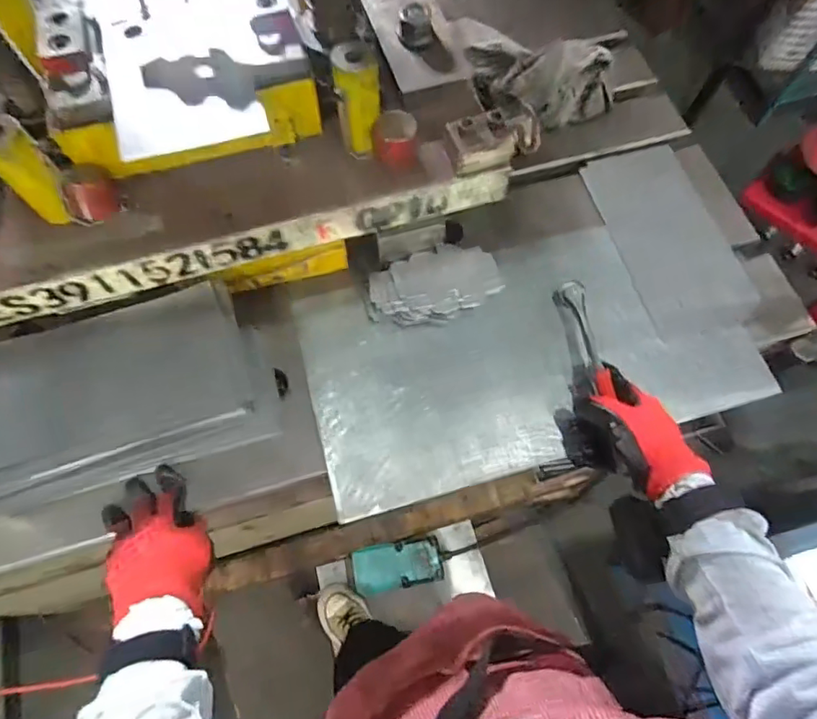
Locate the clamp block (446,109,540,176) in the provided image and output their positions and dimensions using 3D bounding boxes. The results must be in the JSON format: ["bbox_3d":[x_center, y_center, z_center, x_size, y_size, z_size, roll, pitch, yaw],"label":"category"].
[{"bbox_3d":[0.085,-0.215,0.518,0.091,0.041,0.042,-13,68,-6],"label":"clamp block"}]

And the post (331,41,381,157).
[{"bbox_3d":[-0.048,-0.241,0.499,0.042,0.094,0.038,-3,67,-1],"label":"post"}]

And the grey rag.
[{"bbox_3d":[0.160,-0.402,0.721,0.152,0.076,0.206,-31,70,-12],"label":"grey rag"}]

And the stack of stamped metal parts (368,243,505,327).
[{"bbox_3d":[0.031,-0.083,0.598,0.140,0.024,0.080,-20,68,-8],"label":"stack of stamped metal parts"}]

